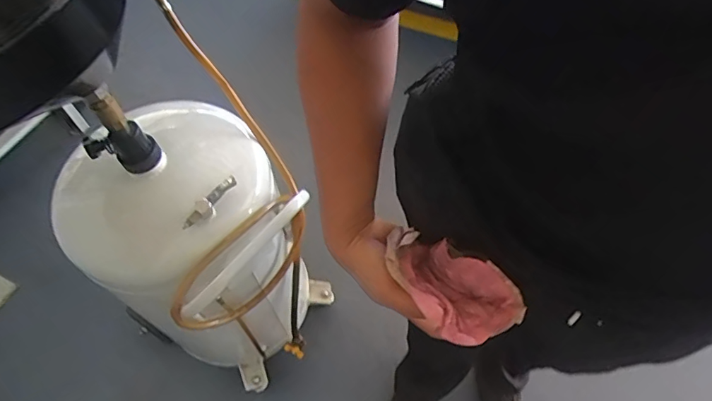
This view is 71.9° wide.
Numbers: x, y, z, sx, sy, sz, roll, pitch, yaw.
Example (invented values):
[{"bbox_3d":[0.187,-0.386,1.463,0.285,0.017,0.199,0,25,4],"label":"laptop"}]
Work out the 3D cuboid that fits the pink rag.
[{"bbox_3d":[0.091,0.087,0.484,0.134,0.040,0.082,34,69,19],"label":"pink rag"}]

